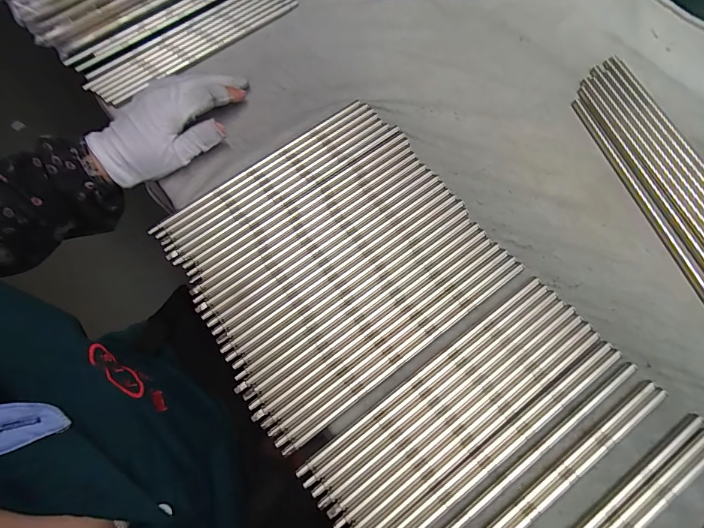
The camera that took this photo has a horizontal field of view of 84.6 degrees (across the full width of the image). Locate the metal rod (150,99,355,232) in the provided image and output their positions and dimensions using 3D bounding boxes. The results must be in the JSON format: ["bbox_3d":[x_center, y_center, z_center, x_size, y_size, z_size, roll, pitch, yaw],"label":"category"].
[{"bbox_3d":[-0.084,-0.092,0.354,0.224,0.004,0.009,-35,71,-12],"label":"metal rod"}]

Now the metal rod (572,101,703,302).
[{"bbox_3d":[0.245,-0.053,0.325,0.010,0.008,0.223,-16,68,-5],"label":"metal rod"}]

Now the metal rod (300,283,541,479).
[{"bbox_3d":[0.054,0.077,0.282,0.221,0.005,0.008,-34,70,-12],"label":"metal rod"}]

